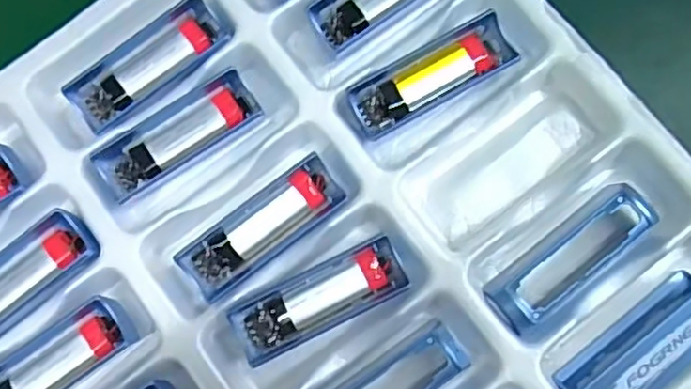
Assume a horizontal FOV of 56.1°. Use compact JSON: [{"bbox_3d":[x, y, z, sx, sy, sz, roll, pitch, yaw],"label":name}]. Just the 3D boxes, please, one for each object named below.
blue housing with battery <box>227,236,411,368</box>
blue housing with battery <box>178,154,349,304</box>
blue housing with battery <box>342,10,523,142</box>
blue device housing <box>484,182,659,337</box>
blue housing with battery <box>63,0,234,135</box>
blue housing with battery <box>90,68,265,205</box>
[{"bbox_3d":[-0.011,0.048,0.291,0.079,0.014,0.026,-26,81,-3],"label":"blue housing with battery"},{"bbox_3d":[-0.037,0.015,0.300,0.078,0.017,0.026,-37,81,-4],"label":"blue housing with battery"},{"bbox_3d":[0.041,-0.057,0.308,0.080,0.017,0.026,-29,81,-3],"label":"blue housing with battery"},{"bbox_3d":[0.101,0.030,0.290,0.080,0.024,0.026,-39,82,-4],"label":"blue device housing"},{"bbox_3d":[-0.093,-0.063,0.313,0.081,0.015,0.029,-36,81,-4],"label":"blue housing with battery"},{"bbox_3d":[-0.078,-0.028,0.310,0.079,0.021,0.028,-35,81,-4],"label":"blue housing with battery"}]

